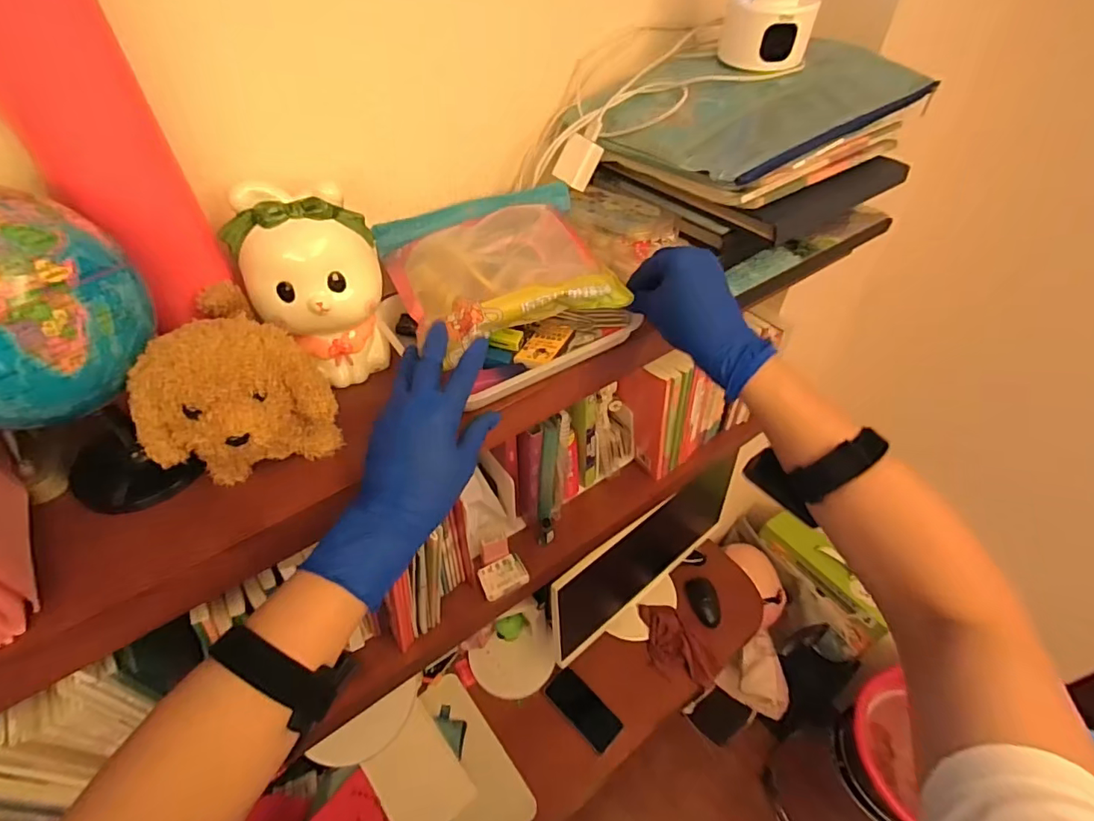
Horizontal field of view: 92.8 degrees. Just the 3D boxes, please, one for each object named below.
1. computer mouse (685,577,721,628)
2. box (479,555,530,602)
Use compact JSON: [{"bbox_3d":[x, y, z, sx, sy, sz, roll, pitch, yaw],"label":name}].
[{"bbox_3d":[0.358,0.436,1.185,0.061,0.035,0.103,-5,46,-5],"label":"computer mouse"},{"bbox_3d":[-0.060,0.226,0.709,0.060,0.012,0.046,-20,49,-17],"label":"box"}]

